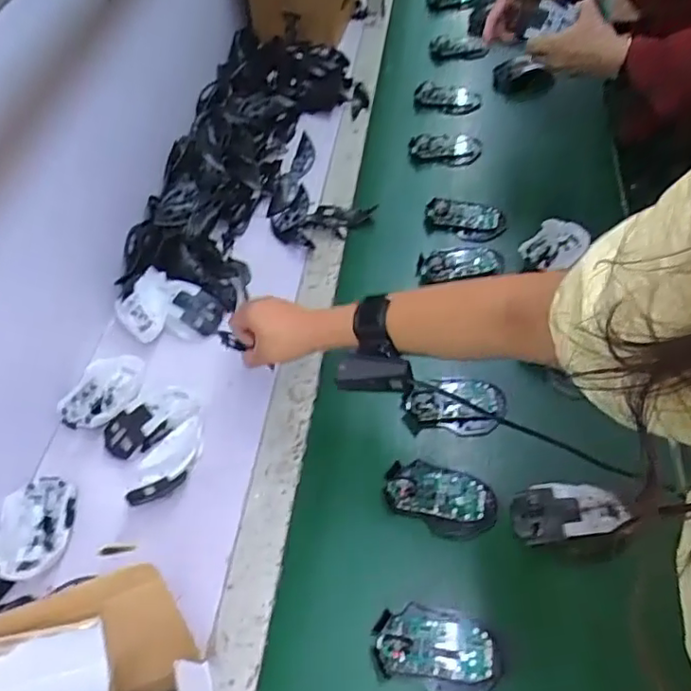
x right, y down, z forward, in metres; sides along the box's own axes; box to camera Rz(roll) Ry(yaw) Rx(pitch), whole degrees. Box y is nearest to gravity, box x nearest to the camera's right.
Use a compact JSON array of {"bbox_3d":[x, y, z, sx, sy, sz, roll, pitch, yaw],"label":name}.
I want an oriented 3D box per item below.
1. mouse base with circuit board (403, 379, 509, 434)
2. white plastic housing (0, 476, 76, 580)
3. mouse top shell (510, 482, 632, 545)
[{"bbox_3d":[0.125,0.067,0.696,0.116,0.027,0.071,4,53,2],"label":"mouse base with circuit board"},{"bbox_3d":[-0.316,0.184,0.614,0.074,0.033,0.112,-10,54,-9],"label":"white plastic housing"},{"bbox_3d":[0.223,0.165,0.602,0.106,0.031,0.058,-4,53,-4],"label":"mouse top shell"}]

